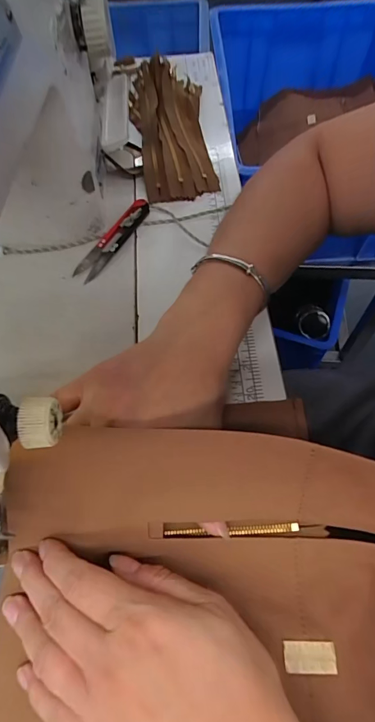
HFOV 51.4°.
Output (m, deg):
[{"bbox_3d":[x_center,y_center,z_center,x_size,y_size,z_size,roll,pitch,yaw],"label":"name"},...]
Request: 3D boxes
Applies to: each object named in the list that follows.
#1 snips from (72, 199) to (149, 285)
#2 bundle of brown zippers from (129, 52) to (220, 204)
[{"bbox_3d":[-0.071,-0.117,0.367,0.026,0.012,0.102,29,65,16],"label":"snips"},{"bbox_3d":[-0.025,-0.272,0.446,0.102,0.039,0.223,-7,60,-3],"label":"bundle of brown zippers"}]

